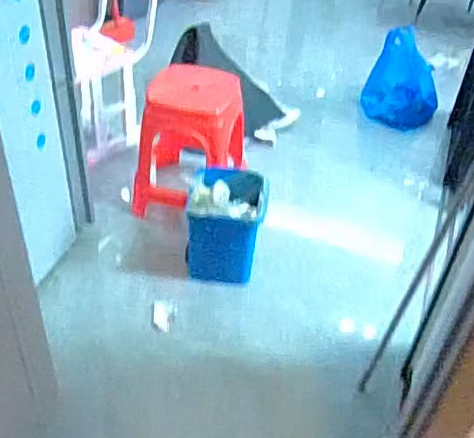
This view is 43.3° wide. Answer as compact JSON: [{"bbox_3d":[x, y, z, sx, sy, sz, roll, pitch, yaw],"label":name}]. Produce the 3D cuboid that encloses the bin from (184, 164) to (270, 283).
[{"bbox_3d":[-0.034,0.024,1.836,0.229,0.287,0.261,4,41,-1],"label":"bin"}]

